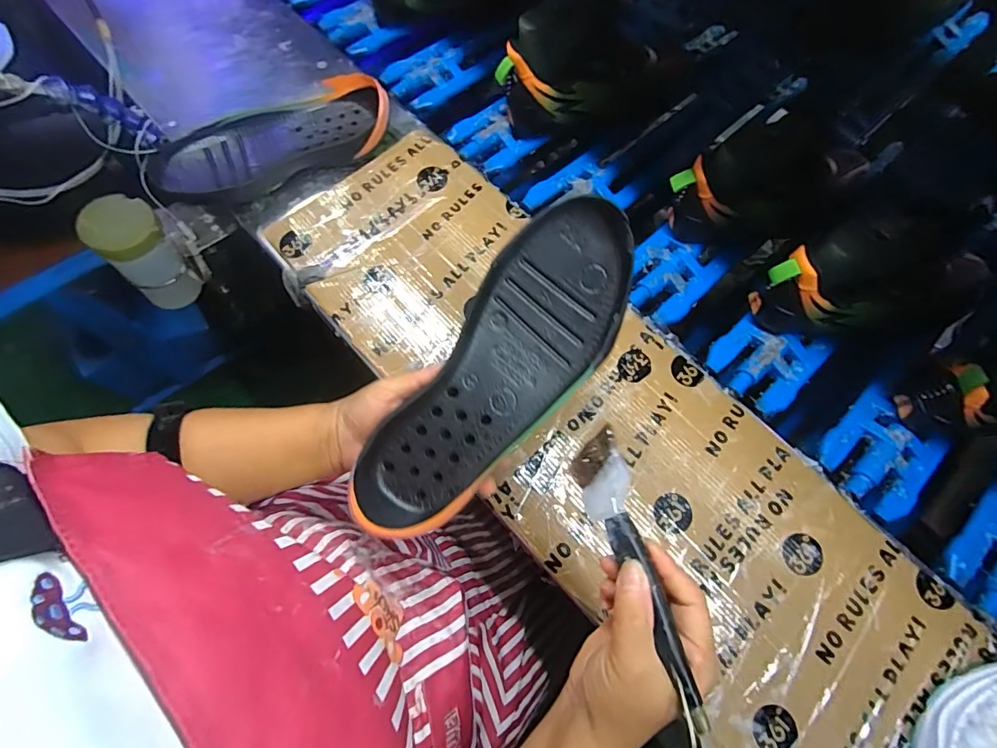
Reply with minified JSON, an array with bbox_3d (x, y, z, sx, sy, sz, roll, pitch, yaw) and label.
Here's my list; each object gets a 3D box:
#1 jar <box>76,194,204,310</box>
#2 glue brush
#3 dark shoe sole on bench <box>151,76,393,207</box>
[{"bbox_3d":[-0.421,-0.142,0.577,0.072,0.126,0.070,0,68,-1],"label":"jar"},{"bbox_3d":[0.079,0.110,0.272,0.028,0.023,0.155,-13,63,-8],"label":"glue brush"},{"bbox_3d":[-0.250,-0.259,0.534,0.256,0.049,0.099,-27,71,-11],"label":"dark shoe sole on bench"}]

